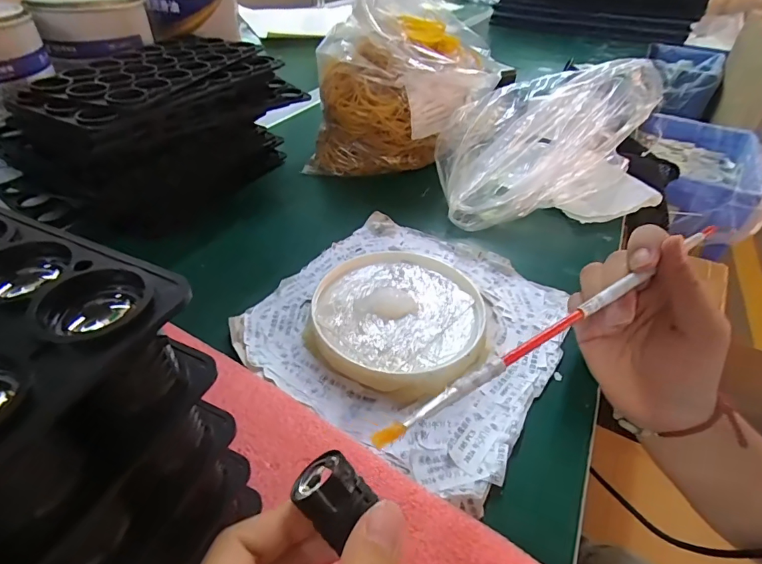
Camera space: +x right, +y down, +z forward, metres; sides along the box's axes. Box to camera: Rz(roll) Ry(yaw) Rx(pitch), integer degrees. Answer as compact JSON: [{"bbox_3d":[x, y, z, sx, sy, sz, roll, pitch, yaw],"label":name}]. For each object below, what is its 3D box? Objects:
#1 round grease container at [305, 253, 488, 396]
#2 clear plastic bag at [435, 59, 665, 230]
[{"bbox_3d":[0.014,0.023,0.300,0.118,0.018,0.118,4,40,-3],"label":"round grease container"},{"bbox_3d":[0.175,-0.139,0.430,0.229,0.121,0.138,-3,41,-7],"label":"clear plastic bag"}]

